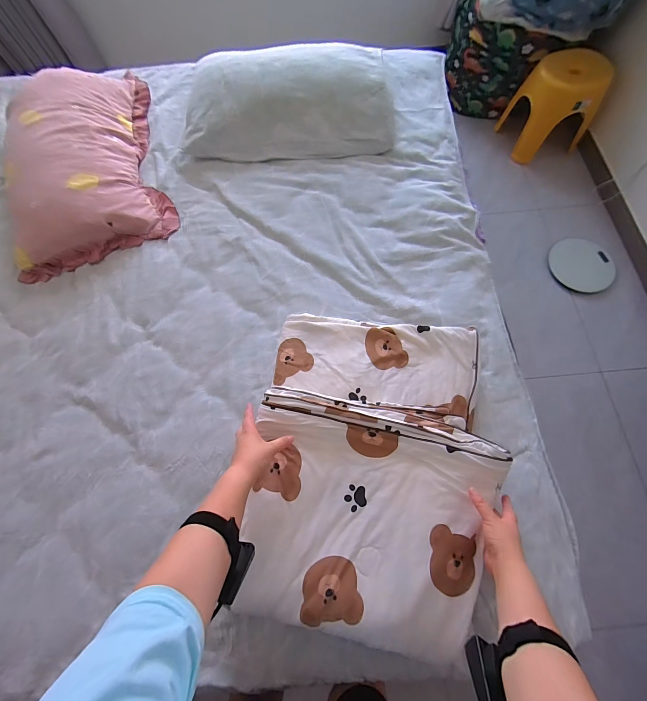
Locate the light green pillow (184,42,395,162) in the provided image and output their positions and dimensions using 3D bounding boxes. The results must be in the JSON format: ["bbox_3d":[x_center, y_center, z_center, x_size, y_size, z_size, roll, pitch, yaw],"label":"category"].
[{"bbox_3d":[-0.103,-0.776,0.965,0.632,0.119,0.354,1,71,2],"label":"light green pillow"}]

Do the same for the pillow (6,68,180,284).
[{"bbox_3d":[-0.722,-0.586,0.911,0.433,0.144,0.703,-19,72,-5],"label":"pillow"}]

